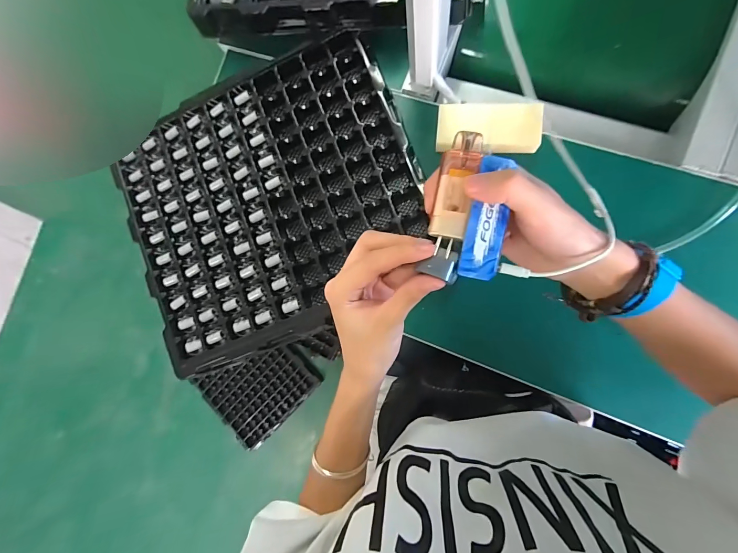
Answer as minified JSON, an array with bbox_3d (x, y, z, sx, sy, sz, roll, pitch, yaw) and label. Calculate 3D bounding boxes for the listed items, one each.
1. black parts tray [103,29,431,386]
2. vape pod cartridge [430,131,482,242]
[{"bbox_3d":[-0.131,-0.096,0.443,0.380,0.033,0.338,-22,85,6],"label":"black parts tray"},{"bbox_3d":[0.058,-0.062,0.221,0.024,0.013,0.073,13,83,8],"label":"vape pod cartridge"}]

